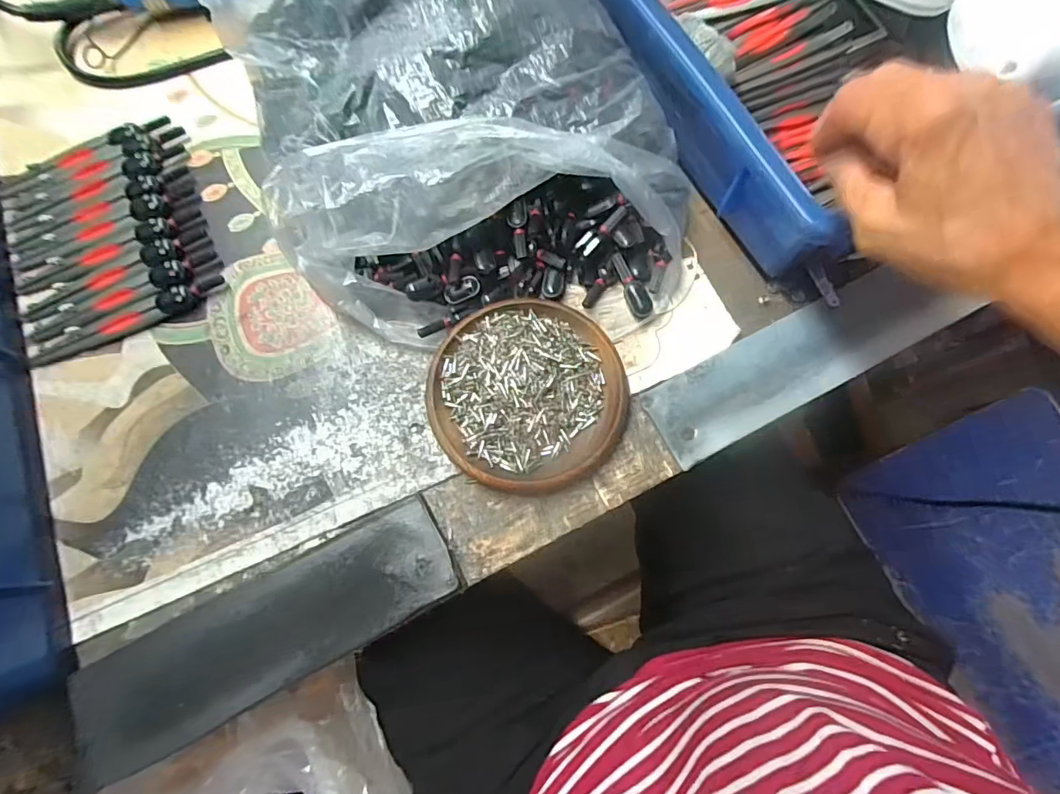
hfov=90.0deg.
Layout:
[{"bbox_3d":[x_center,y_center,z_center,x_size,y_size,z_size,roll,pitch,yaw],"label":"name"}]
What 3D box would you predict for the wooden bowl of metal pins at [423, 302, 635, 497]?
[{"bbox_3d":[-0.001,-0.003,0.315,0.110,0.024,0.116,0,75,1],"label":"wooden bowl of metal pins"}]

